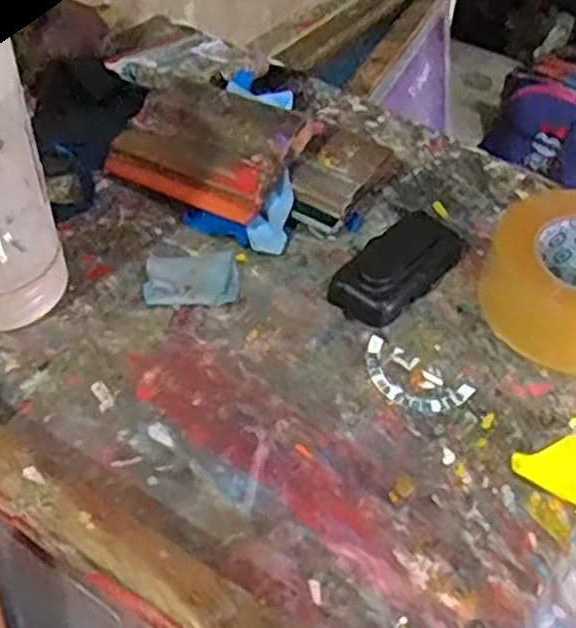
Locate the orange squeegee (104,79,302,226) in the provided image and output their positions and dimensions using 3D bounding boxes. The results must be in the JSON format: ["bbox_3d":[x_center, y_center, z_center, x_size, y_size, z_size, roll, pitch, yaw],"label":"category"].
[{"bbox_3d":[-0.064,-0.127,0.599,0.134,0.026,0.095,23,74,24],"label":"orange squeegee"}]

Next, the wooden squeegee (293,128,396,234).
[{"bbox_3d":[0.036,-0.105,0.605,0.055,0.035,0.100,25,50,17],"label":"wooden squeegee"}]

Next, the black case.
[{"bbox_3d":[0.081,-0.039,0.559,0.056,0.020,0.124,32,53,23],"label":"black case"}]

